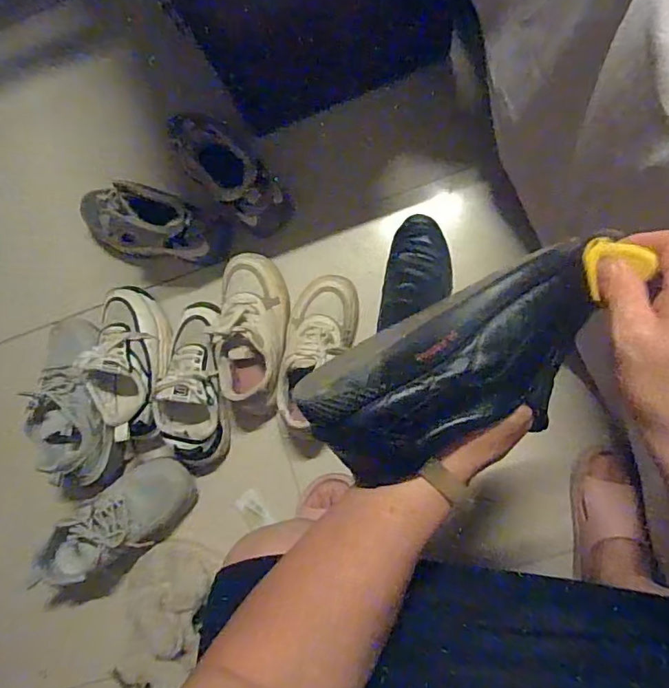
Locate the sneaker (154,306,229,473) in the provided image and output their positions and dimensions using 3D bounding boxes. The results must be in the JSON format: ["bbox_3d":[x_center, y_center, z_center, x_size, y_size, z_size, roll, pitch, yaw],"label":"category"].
[{"bbox_3d":[-0.221,0.067,0.795,0.097,0.098,0.267,-3,85,10],"label":"sneaker"}]

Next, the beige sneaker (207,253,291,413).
[{"bbox_3d":[-0.132,-0.020,0.799,0.105,0.083,0.245,1,86,10],"label":"beige sneaker"}]

